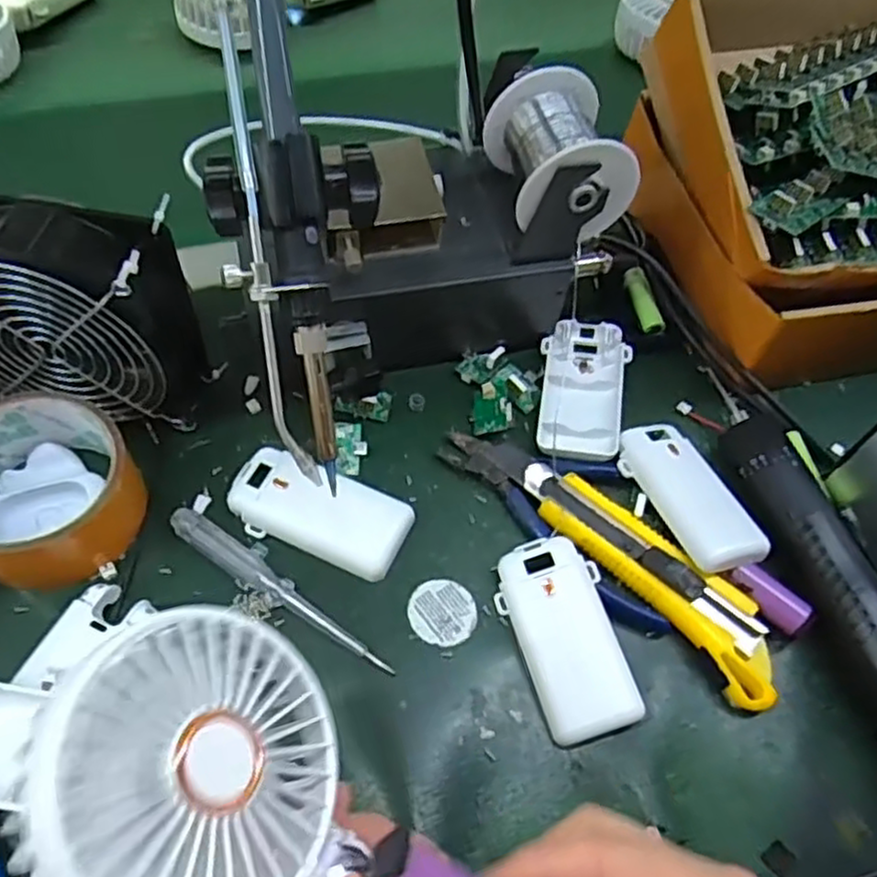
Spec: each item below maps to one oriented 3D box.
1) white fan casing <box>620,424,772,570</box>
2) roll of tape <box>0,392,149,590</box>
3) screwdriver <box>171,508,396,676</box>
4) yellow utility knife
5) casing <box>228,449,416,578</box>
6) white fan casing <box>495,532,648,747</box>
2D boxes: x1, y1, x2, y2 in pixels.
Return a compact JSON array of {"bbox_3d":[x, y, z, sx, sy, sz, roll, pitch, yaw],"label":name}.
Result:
[{"bbox_3d":[0.133,0.029,0.392,0.045,0.014,0.090,-15,60,-14],"label":"white fan casing"},{"bbox_3d":[-0.198,0.024,0.364,0.091,0.044,0.084,2,57,-4],"label":"roll of tape"},{"bbox_3d":[-0.078,0.073,0.362,0.134,0.007,0.014,30,59,14],"label":"screwdriver"},{"bbox_3d":[0.110,0.064,0.375,0.043,0.018,0.155,-36,67,-24],"label":"yellow utility knife"},{"bbox_3d":[-0.063,0.038,0.383,0.092,0.012,0.044,21,58,8],"label":"casing"},{"bbox_3d":[0.061,0.094,0.354,0.047,0.012,0.092,-18,69,-2],"label":"white fan casing"}]

